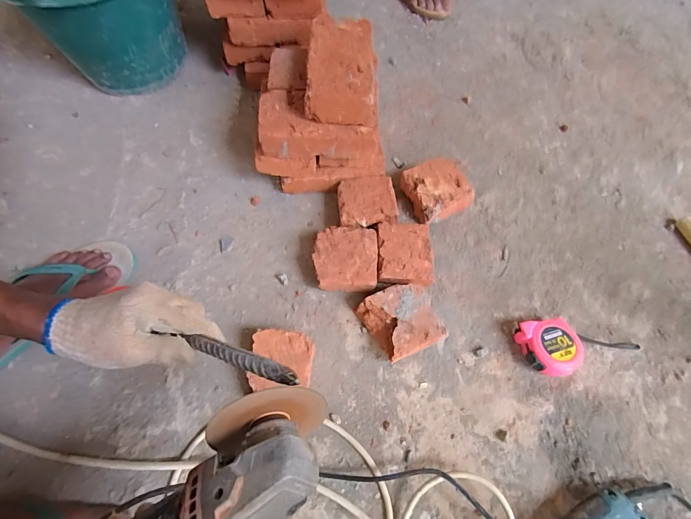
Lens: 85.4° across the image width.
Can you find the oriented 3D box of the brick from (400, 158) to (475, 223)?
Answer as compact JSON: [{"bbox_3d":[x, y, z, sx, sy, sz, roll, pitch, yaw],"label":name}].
[{"bbox_3d":[0.174,-0.132,0.723,0.110,0.059,0.113,-26,68,-11],"label":"brick"}]

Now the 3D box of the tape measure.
[{"bbox_3d":[0.333,0.145,0.609,0.092,0.043,0.087,-7,66,-6],"label":"tape measure"}]

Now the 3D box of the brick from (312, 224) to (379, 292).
[{"bbox_3d":[-0.001,0.003,0.652,0.108,0.056,0.110,-1,66,-3],"label":"brick"}]

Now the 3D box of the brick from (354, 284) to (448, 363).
[{"bbox_3d":[0.091,0.103,0.614,0.111,0.056,0.111,-23,68,-10],"label":"brick"}]

